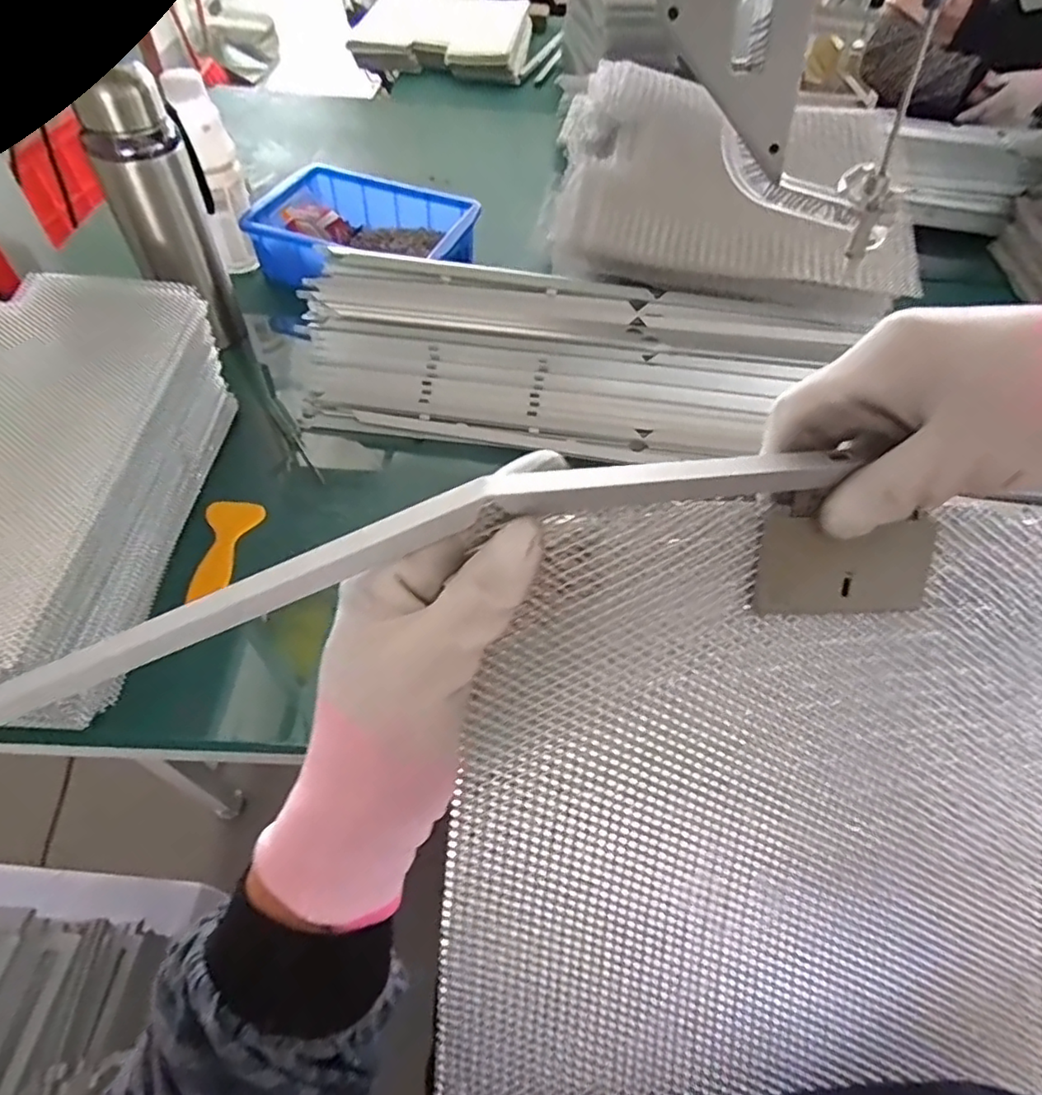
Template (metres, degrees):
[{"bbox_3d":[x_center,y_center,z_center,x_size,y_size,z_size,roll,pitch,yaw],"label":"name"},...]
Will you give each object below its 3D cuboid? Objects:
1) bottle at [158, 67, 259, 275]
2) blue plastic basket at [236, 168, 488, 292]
[{"bbox_3d":[-0.345,-0.416,0.689,0.057,0.188,0.052,-17,57,-15],"label":"bottle"},{"bbox_3d":[-0.195,-0.382,0.747,0.245,0.066,0.171,15,55,7],"label":"blue plastic basket"}]

